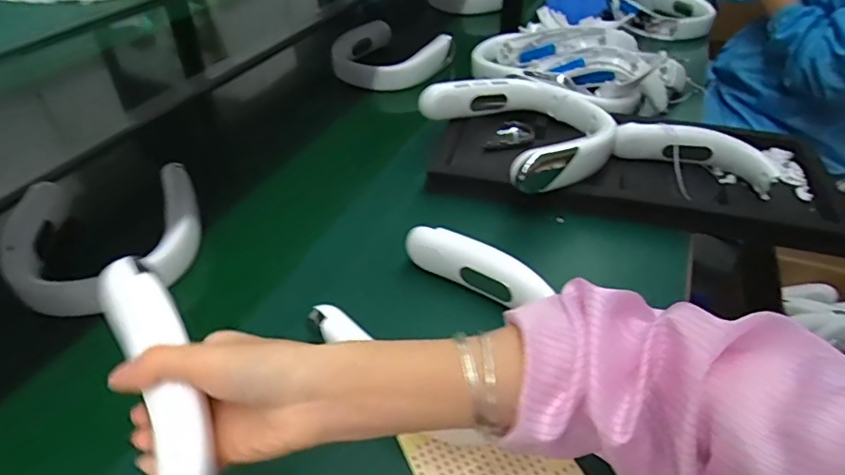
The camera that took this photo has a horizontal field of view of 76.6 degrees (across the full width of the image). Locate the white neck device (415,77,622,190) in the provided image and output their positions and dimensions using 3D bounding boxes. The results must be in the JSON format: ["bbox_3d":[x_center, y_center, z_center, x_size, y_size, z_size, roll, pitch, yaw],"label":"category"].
[{"bbox_3d":[0.133,-0.142,0.703,0.189,0.066,0.223,-21,45,-24],"label":"white neck device"}]

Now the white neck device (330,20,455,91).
[{"bbox_3d":[-0.063,-0.327,0.972,0.208,0.045,0.223,1,40,-1],"label":"white neck device"}]

